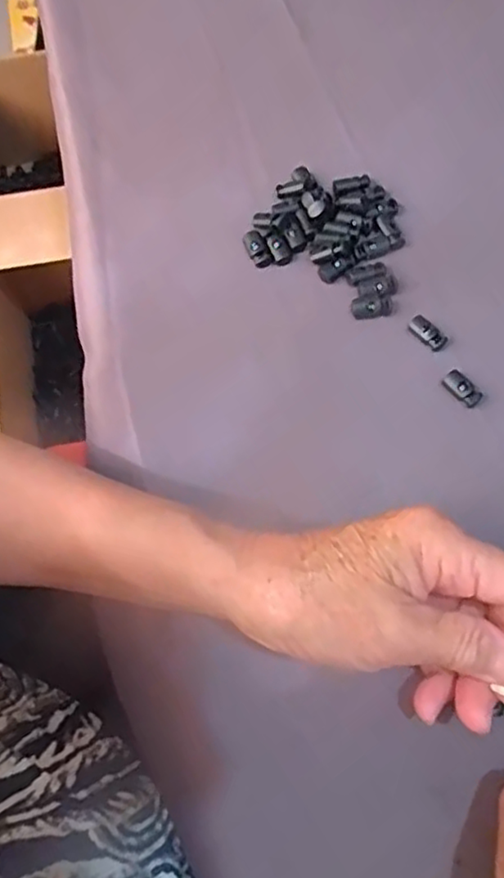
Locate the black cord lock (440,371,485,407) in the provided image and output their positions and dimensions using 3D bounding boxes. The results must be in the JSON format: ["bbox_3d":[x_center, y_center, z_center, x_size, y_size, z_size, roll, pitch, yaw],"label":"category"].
[{"bbox_3d":[0.108,-0.026,0.334,0.010,0.006,0.021,-40,74,-13],"label":"black cord lock"}]

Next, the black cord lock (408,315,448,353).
[{"bbox_3d":[0.093,-0.056,0.344,0.010,0.007,0.022,-42,75,-13],"label":"black cord lock"}]

